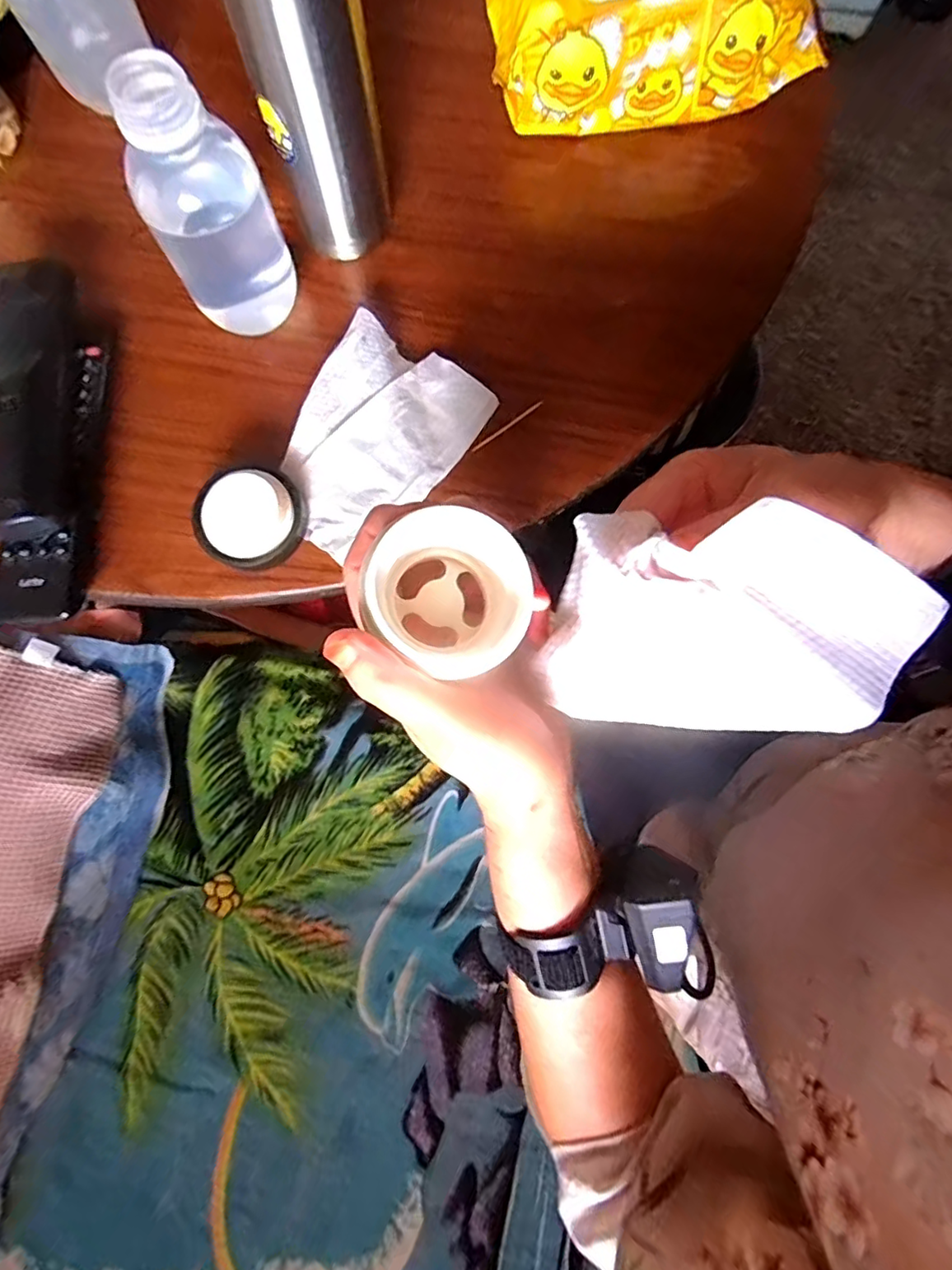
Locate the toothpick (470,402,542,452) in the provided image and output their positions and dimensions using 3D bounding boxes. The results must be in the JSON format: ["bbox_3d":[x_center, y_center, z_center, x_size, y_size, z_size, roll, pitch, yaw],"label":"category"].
[{"bbox_3d":[0.021,-0.137,0.366,0.058,0.004,0.004,-37,81,-8],"label":"toothpick"}]

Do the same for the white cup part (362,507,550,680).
[{"bbox_3d":[-0.009,-0.016,0.219,0.058,0.033,0.059,0,79,-1],"label":"white cup part"}]

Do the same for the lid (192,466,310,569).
[{"bbox_3d":[-0.137,-0.072,0.341,0.064,0.025,0.057,-40,82,-8],"label":"lid"}]

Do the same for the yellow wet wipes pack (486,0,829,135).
[{"bbox_3d":[0.120,-0.428,0.393,0.217,0.080,0.104,-3,79,-1],"label":"yellow wet wipes pack"}]

